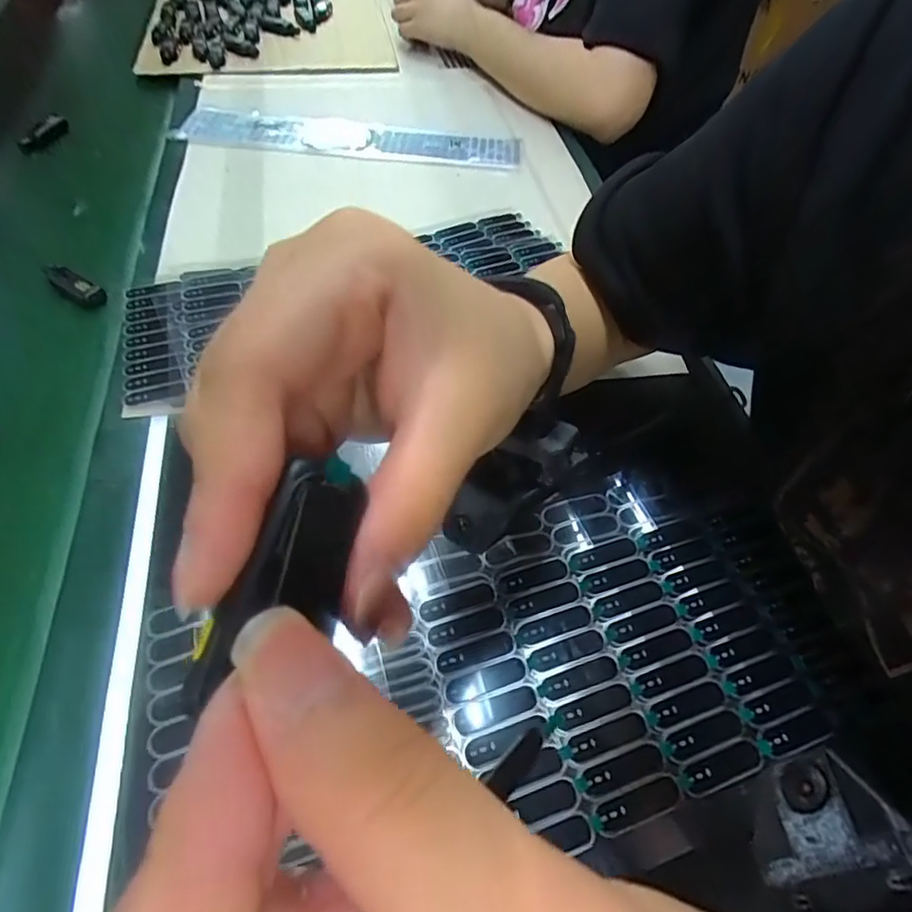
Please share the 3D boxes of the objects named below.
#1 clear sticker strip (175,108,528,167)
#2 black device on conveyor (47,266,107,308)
[{"bbox_3d":[-0.102,-0.313,0.546,0.328,0.008,0.062,6,53,0],"label":"clear sticker strip"},{"bbox_3d":[-0.277,-0.122,0.407,0.051,0.014,0.016,27,56,15],"label":"black device on conveyor"}]

